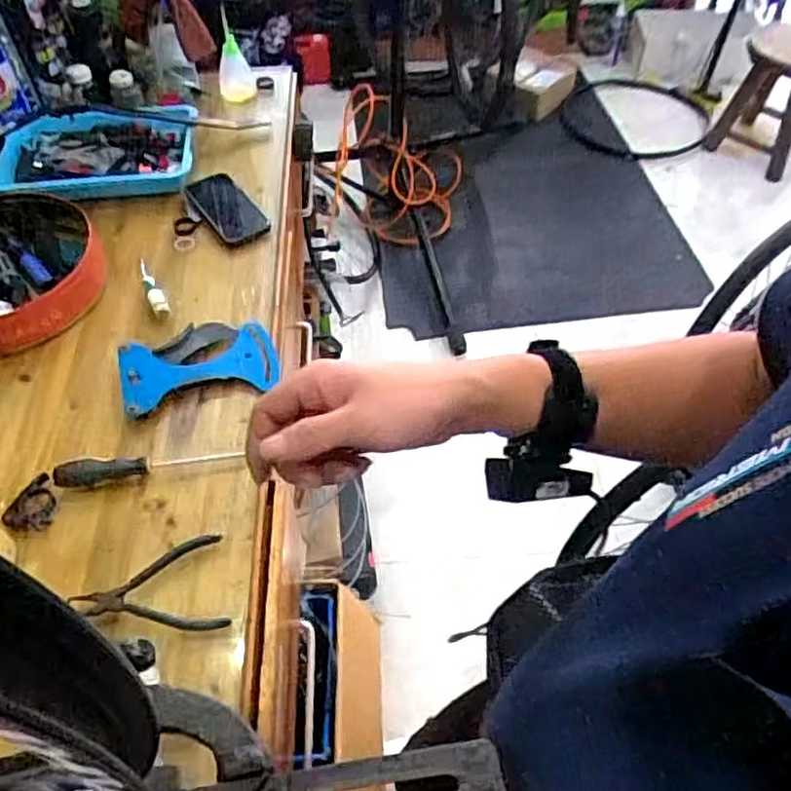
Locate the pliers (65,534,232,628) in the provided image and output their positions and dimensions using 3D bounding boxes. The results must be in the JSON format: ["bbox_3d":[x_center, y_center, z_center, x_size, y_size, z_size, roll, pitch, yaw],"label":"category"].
[{"bbox_3d":[-0.247,0.201,0.689,0.144,0.022,0.096,-14,52,-9],"label":"pliers"}]

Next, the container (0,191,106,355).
[{"bbox_3d":[-0.541,-0.188,0.964,0.240,0.065,0.280,-30,56,-20],"label":"container"}]

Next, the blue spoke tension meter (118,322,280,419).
[{"bbox_3d":[-0.250,-0.045,0.867,0.187,0.023,0.133,-11,51,-7],"label":"blue spoke tension meter"}]

